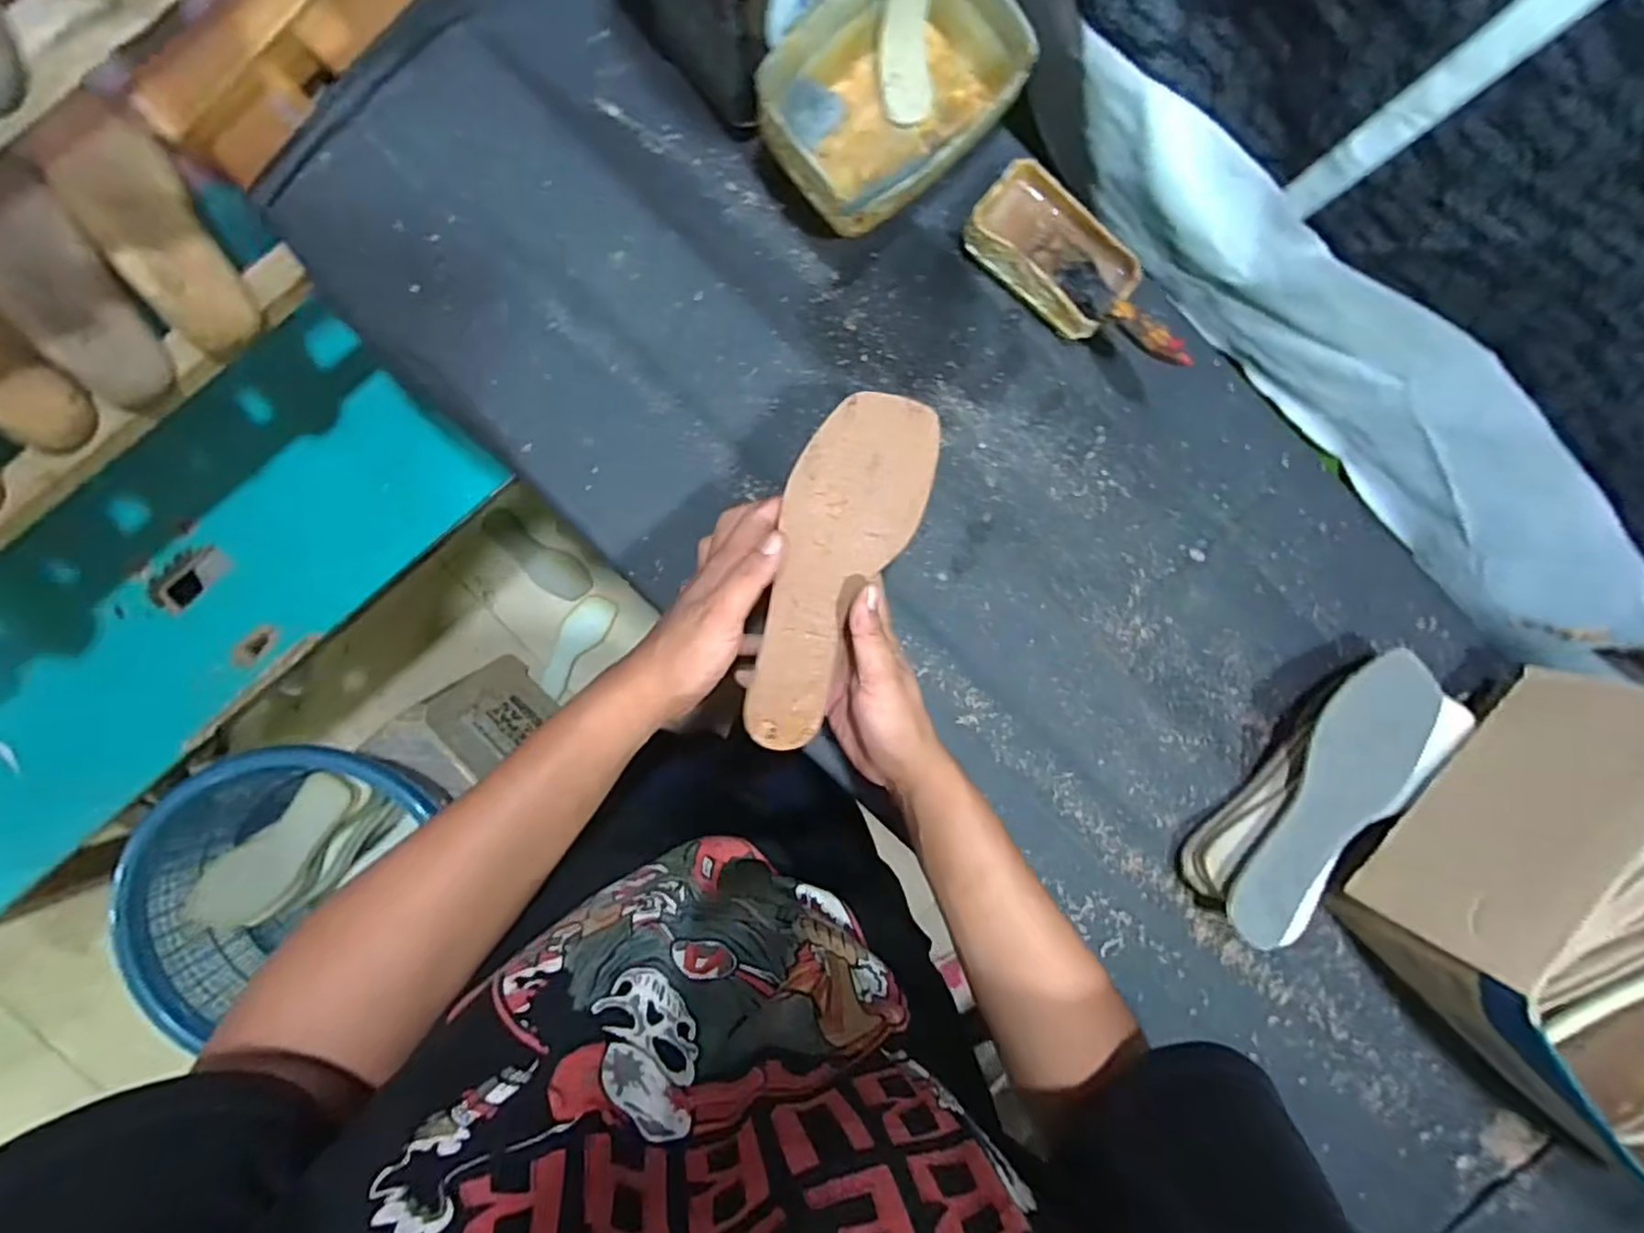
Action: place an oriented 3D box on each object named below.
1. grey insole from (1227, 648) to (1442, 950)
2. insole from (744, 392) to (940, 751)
[{"bbox_3d":[0.401,0.145,0.535,0.079,0.025,0.244,30,91,-4],"label":"grey insole"},{"bbox_3d":[0.005,-0.027,0.450,0.081,0.015,0.238,19,97,-4],"label":"insole"}]

